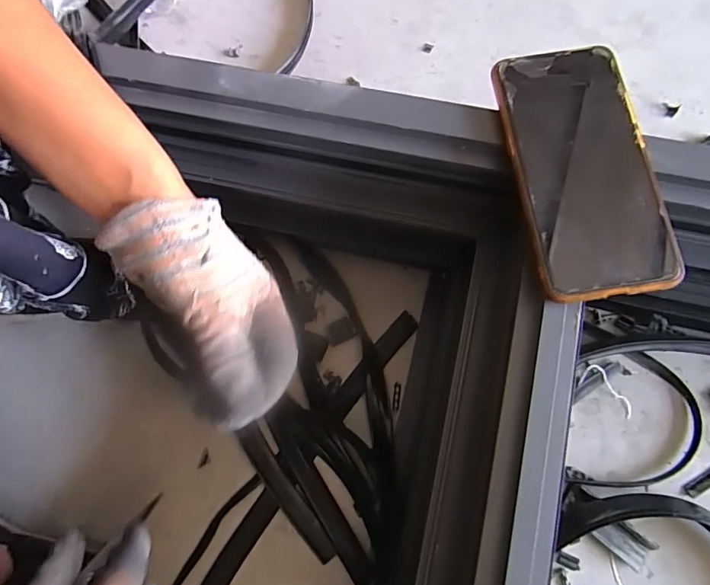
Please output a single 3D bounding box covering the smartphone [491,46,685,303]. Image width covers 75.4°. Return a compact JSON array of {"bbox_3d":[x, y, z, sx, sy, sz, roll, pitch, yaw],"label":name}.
[{"bbox_3d":[0.134,-0.074,0.270,0.077,0.010,0.155,-7,76,-1],"label":"smartphone"}]

